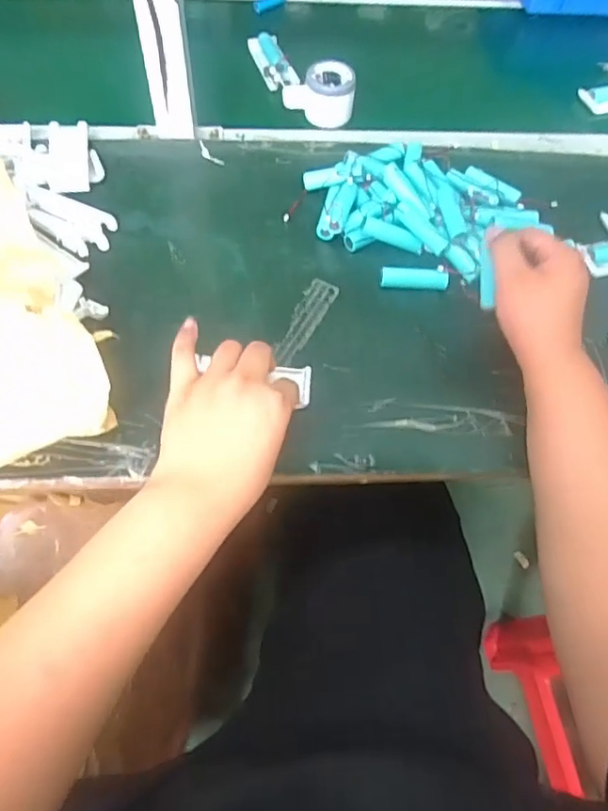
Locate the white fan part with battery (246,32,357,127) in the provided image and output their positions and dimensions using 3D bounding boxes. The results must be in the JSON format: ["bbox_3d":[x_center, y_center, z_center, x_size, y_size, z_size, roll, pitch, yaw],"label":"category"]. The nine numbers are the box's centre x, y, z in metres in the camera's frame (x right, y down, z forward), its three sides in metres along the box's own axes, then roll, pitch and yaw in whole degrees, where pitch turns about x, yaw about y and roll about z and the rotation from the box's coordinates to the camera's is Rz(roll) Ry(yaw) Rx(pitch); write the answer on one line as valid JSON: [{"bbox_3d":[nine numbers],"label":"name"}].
[{"bbox_3d":[-0.002,-0.426,0.711,0.084,0.053,0.190,-15,63,-11],"label":"white fan part with battery"}]

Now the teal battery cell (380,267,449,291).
[{"bbox_3d":[0.111,-0.127,0.571,0.066,0.020,0.018,0,61,-3],"label":"teal battery cell"}]

